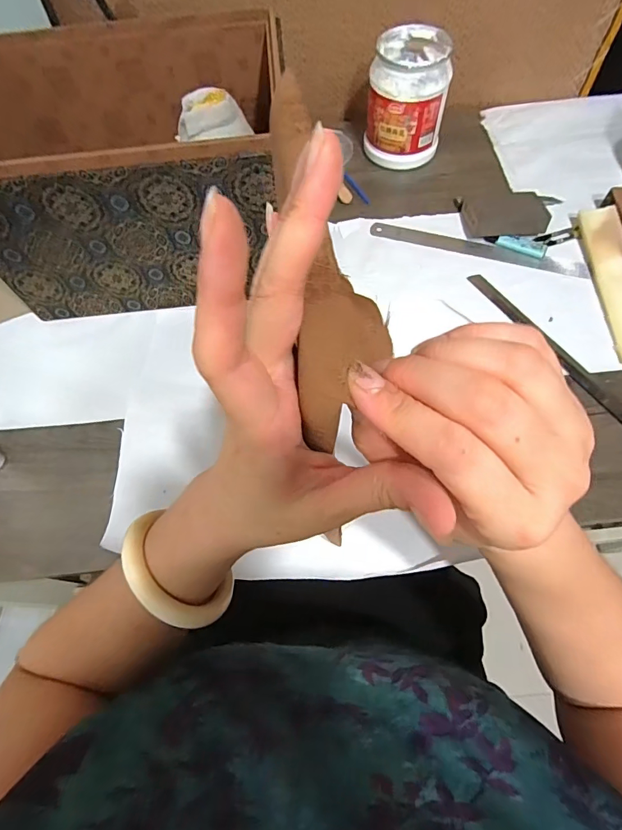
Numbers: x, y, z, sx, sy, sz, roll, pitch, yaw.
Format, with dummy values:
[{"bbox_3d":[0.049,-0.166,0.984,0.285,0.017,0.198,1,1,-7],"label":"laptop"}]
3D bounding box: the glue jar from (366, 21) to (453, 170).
[{"bbox_3d":[0.140,-0.458,0.618,0.108,0.127,0.109,8,65,6],"label":"glue jar"}]

